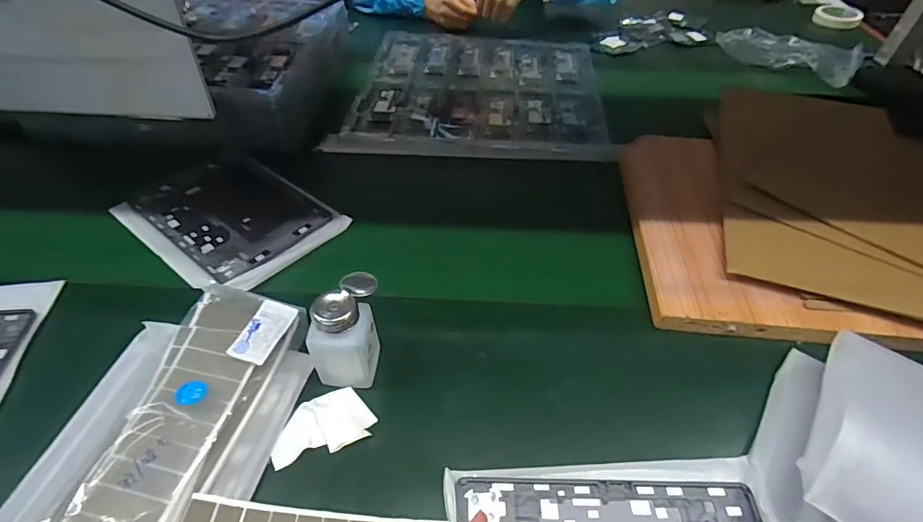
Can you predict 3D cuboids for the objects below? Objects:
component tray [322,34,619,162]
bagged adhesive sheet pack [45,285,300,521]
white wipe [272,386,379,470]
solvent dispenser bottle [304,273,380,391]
[{"bbox_3d":[0.034,-0.336,0.898,0.447,0.034,0.459,6,47,1],"label":"component tray"},{"bbox_3d":[-0.270,0.180,0.395,0.110,0.037,0.374,13,48,7],"label":"bagged adhesive sheet pack"},{"bbox_3d":[-0.132,0.155,0.445,0.092,0.006,0.055,-18,51,-20],"label":"white wipe"},{"bbox_3d":[-0.111,0.068,0.457,0.053,0.108,0.068,5,47,0],"label":"solvent dispenser bottle"}]

